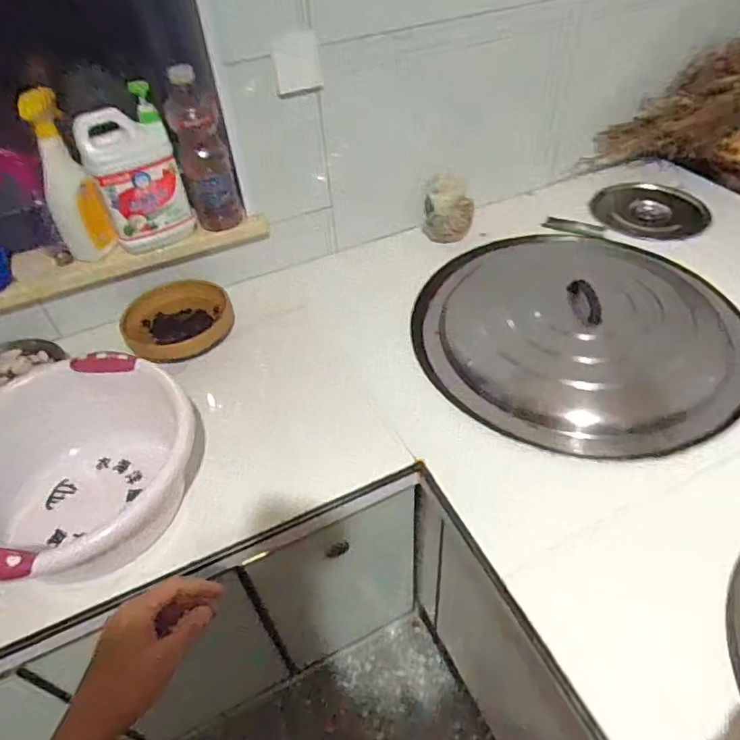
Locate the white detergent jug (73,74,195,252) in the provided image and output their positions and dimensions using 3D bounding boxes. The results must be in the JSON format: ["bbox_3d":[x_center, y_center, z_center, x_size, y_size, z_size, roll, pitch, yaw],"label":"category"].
[{"bbox_3d":[-0.416,-0.342,0.946,0.158,0.262,0.085,-34,50,-25],"label":"white detergent jug"}]

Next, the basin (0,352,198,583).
[{"bbox_3d":[-0.401,0.158,0.748,0.312,0.196,0.287,-3,45,3],"label":"basin"}]

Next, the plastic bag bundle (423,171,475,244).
[{"bbox_3d":[0.176,-0.373,1.224,0.112,0.107,0.124,23,52,25],"label":"plastic bag bundle"}]

